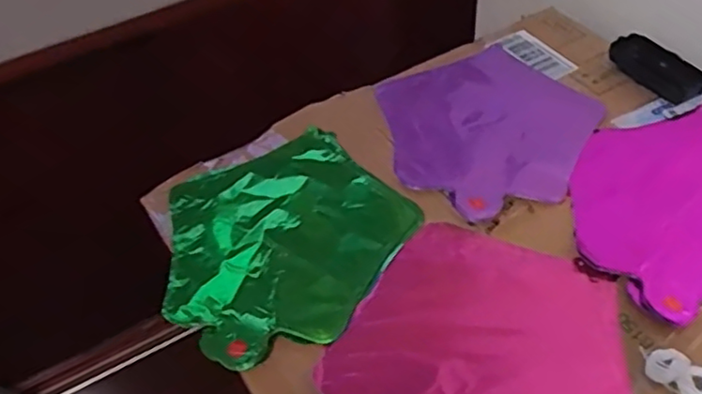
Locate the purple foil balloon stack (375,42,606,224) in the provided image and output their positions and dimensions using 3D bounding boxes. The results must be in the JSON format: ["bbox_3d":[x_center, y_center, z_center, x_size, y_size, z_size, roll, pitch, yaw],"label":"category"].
[{"bbox_3d":[0.146,-0.079,0.698,0.230,0.008,0.230,-22,49,-13],"label":"purple foil balloon stack"}]

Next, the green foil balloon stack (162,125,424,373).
[{"bbox_3d":[-0.064,0.037,0.613,0.227,0.023,0.224,-28,51,-18],"label":"green foil balloon stack"}]

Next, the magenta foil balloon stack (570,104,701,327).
[{"bbox_3d":[0.317,0.001,0.602,0.237,0.021,0.218,-28,51,-18],"label":"magenta foil balloon stack"}]

